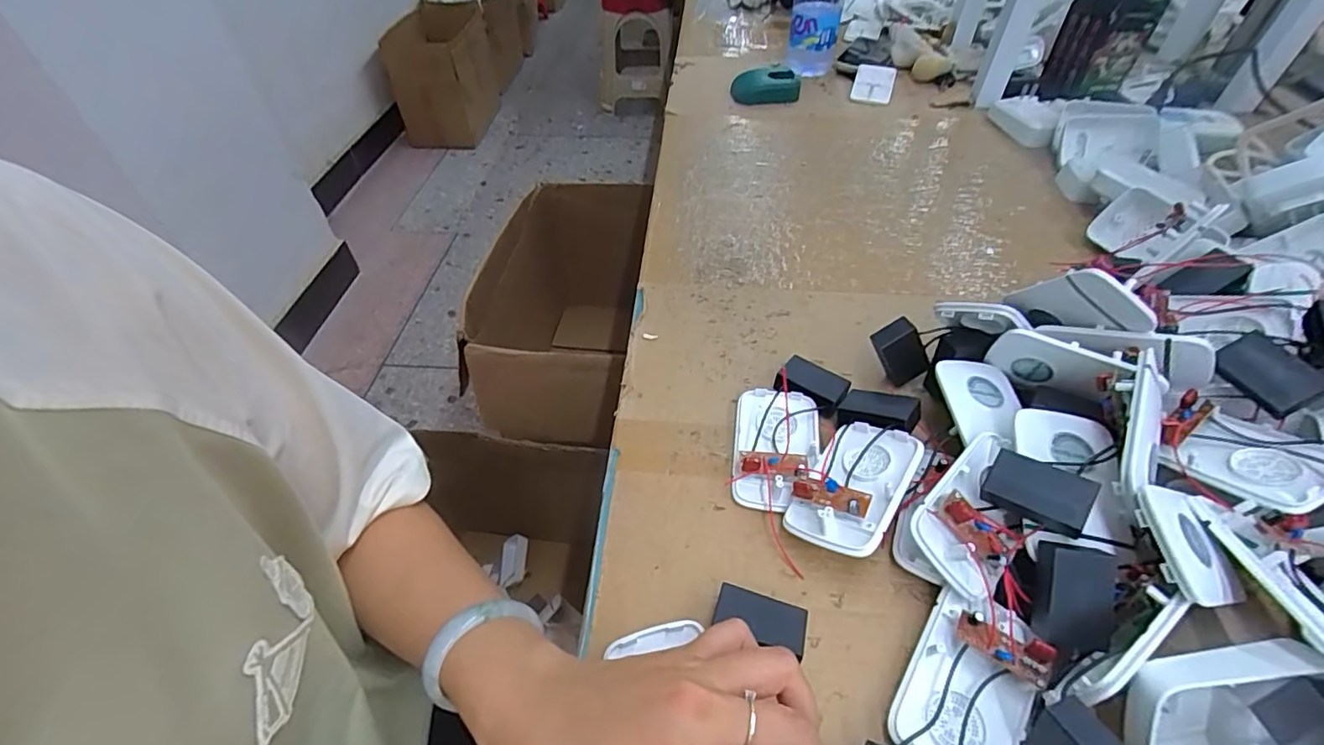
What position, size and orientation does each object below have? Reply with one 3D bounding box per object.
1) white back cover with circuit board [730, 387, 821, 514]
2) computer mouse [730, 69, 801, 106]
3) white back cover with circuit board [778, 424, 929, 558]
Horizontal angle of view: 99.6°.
[{"bbox_3d":[0.078,0.049,0.384,0.056,0.022,0.095,7,48,6],"label":"white back cover with circuit board"},{"bbox_3d":[0.149,-0.409,0.809,0.099,0.033,0.057,9,48,8],"label":"computer mouse"},{"bbox_3d":[0.118,0.064,0.343,0.054,0.018,0.094,13,46,40],"label":"white back cover with circuit board"}]

